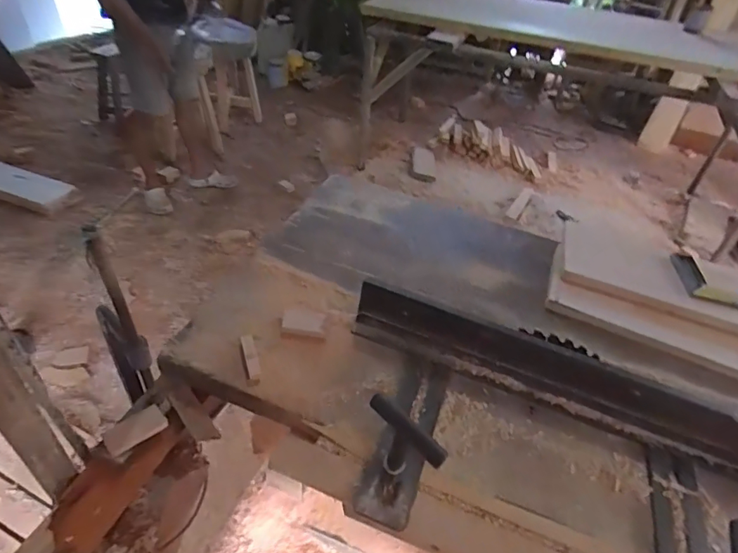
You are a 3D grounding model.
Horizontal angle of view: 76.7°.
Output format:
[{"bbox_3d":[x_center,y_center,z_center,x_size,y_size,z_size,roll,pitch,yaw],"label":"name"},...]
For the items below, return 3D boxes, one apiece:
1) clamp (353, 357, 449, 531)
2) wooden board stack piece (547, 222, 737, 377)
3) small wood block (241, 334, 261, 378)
[{"bbox_3d":[0.057,0.159,0.578,0.089,0.125,0.242,14,41,6],"label":"clamp"},{"bbox_3d":[0.642,0.048,0.847,0.583,0.051,0.305,19,44,17],"label":"wooden board stack piece"},{"bbox_3d":[-0.169,0.117,0.671,0.017,0.011,0.077,-10,44,-19],"label":"small wood block"}]

